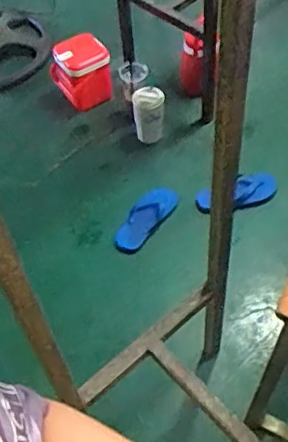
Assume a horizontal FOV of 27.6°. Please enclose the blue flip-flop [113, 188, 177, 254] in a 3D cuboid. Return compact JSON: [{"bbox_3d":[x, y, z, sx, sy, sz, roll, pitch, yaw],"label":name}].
[{"bbox_3d":[0.002,-0.005,1.675,0.101,0.026,0.230,33,75,24],"label":"blue flip-flop"}]

